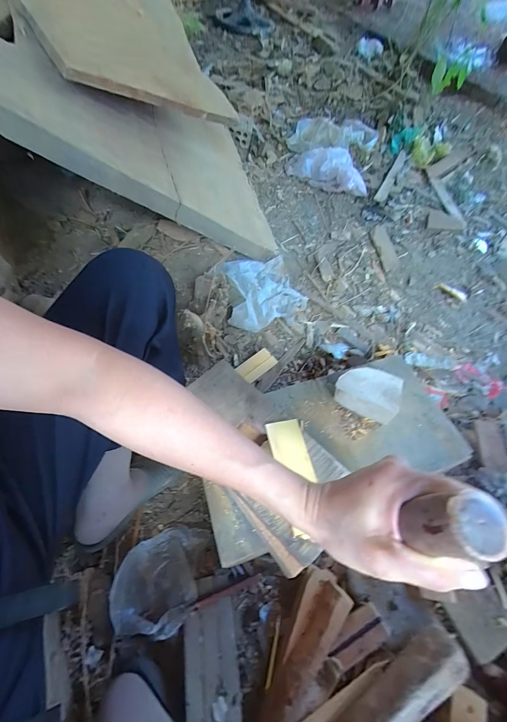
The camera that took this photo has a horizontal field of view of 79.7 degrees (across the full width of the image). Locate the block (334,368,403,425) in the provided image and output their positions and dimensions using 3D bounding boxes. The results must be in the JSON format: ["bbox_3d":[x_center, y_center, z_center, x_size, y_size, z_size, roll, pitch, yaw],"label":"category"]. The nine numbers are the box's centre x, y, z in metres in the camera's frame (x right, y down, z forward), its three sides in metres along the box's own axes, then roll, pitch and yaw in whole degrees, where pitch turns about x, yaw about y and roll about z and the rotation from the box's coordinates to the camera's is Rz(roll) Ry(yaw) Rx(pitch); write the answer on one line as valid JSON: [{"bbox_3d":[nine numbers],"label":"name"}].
[{"bbox_3d":[0.209,0.054,0.556,0.107,0.041,0.089,29,62,13],"label":"block"}]

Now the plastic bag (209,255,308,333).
[{"bbox_3d":[0.019,-0.195,0.817,0.221,0.077,0.229,-18,62,-13],"label":"plastic bag"}]

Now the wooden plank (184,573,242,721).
[{"bbox_3d":[-0.064,0.430,0.450,0.073,0.017,0.175,-6,60,-7],"label":"wooden plank"}]

